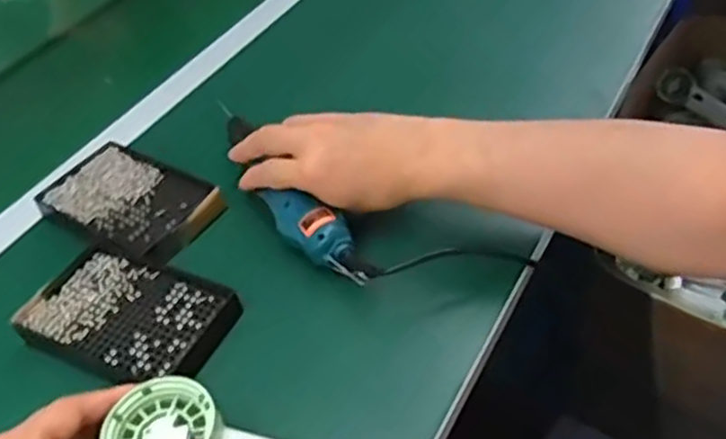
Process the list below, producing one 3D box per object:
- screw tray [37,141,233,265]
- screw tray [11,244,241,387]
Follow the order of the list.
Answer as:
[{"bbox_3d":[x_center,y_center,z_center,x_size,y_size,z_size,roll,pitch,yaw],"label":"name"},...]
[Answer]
[{"bbox_3d":[-0.195,-0.015,0.604,0.144,0.018,0.091,21,51,27],"label":"screw tray"},{"bbox_3d":[-0.171,0.071,0.520,0.141,0.020,0.091,16,49,23],"label":"screw tray"}]

